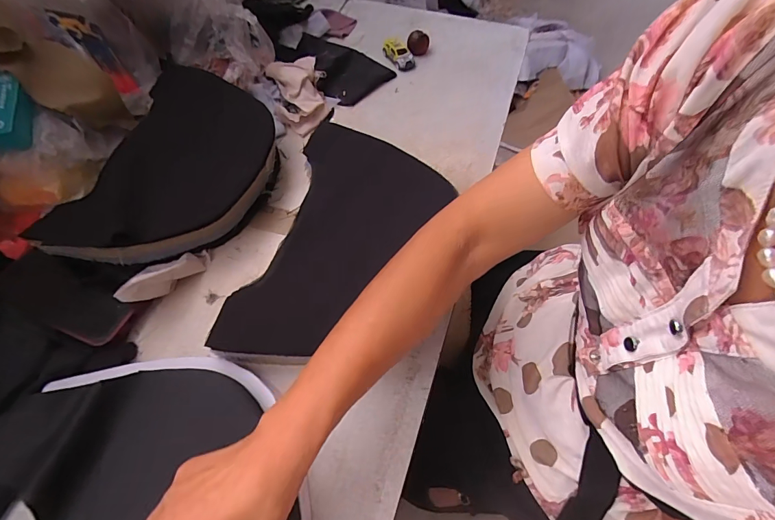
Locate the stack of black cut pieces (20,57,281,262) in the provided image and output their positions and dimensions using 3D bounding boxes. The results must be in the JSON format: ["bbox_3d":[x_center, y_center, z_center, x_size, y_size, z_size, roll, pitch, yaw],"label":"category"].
[{"bbox_3d":[-0.243,-0.111,0.472,0.184,0.040,0.282,25,65,-11],"label":"stack of black cut pieces"}]

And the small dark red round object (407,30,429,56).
[{"bbox_3d":[0.050,-0.352,0.630,0.034,0.029,0.042,3,62,4],"label":"small dark red round object"}]

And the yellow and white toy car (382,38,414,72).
[{"bbox_3d":[0.019,-0.329,0.622,0.030,0.021,0.064,-31,65,-14],"label":"yellow and white toy car"}]

